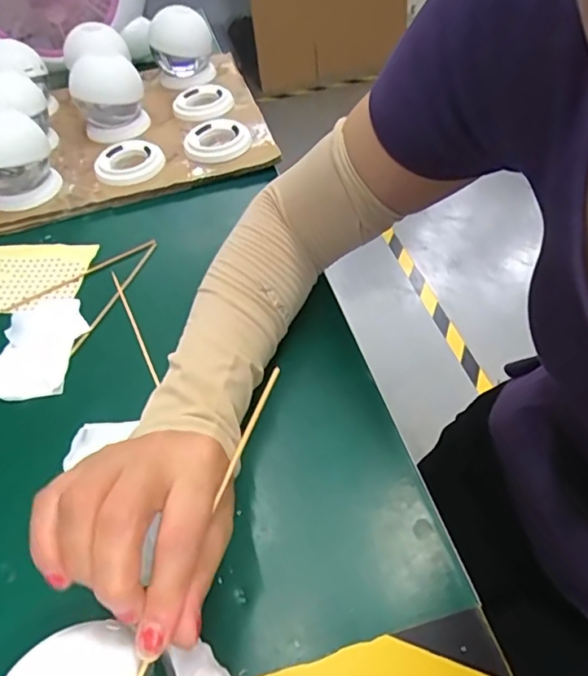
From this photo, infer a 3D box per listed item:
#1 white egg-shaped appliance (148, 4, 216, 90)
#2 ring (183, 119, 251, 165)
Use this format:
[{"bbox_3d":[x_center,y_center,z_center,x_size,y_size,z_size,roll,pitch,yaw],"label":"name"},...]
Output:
[{"bbox_3d":[-0.137,-0.357,0.665,0.071,0.073,0.069,-11,48,-4],"label":"white egg-shaped appliance"},{"bbox_3d":[-0.083,-0.214,0.578,0.069,0.012,0.083,-11,48,-4],"label":"ring"}]

